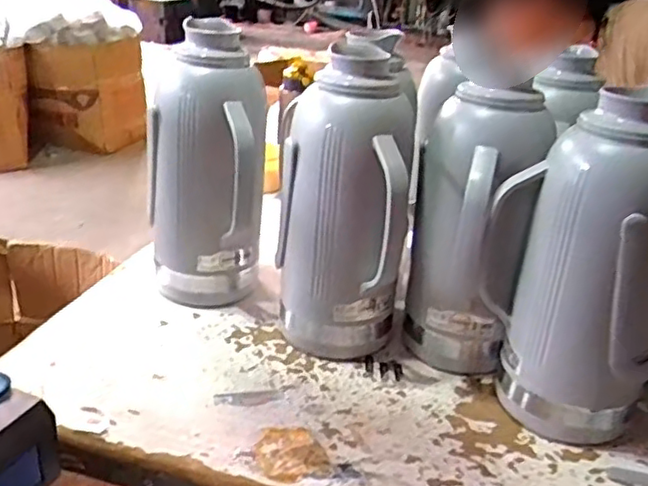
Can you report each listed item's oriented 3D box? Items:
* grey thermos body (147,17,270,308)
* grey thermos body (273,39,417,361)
[{"bbox_3d":[-0.166,-0.091,0.940,0.151,0.403,0.122,7,25,6],"label":"grey thermos body"},{"bbox_3d":[0.035,-0.040,0.867,0.162,0.379,0.156,14,27,19],"label":"grey thermos body"}]

